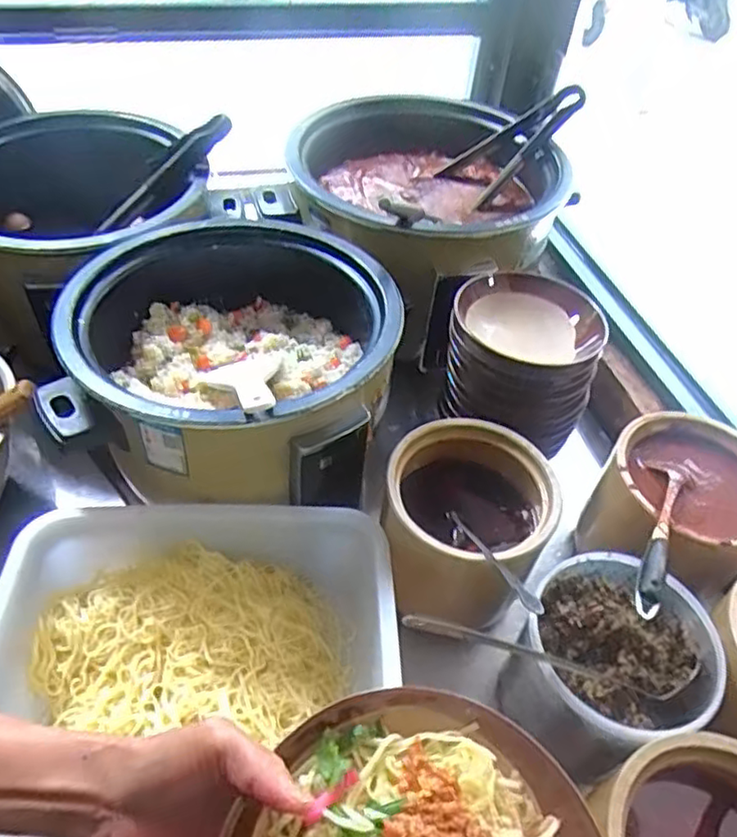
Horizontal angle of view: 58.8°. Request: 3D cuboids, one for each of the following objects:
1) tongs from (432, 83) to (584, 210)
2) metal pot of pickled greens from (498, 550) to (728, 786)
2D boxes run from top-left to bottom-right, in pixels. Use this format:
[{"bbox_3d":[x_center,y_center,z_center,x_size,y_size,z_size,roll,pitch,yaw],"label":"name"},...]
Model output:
[{"bbox_3d":[0.213,-0.400,0.958,0.224,0.045,0.099,-38,57,2],"label":"tongs"},{"bbox_3d":[0.205,0.216,0.569,0.142,0.134,0.147,3,48,-3],"label":"metal pot of pickled greens"}]

